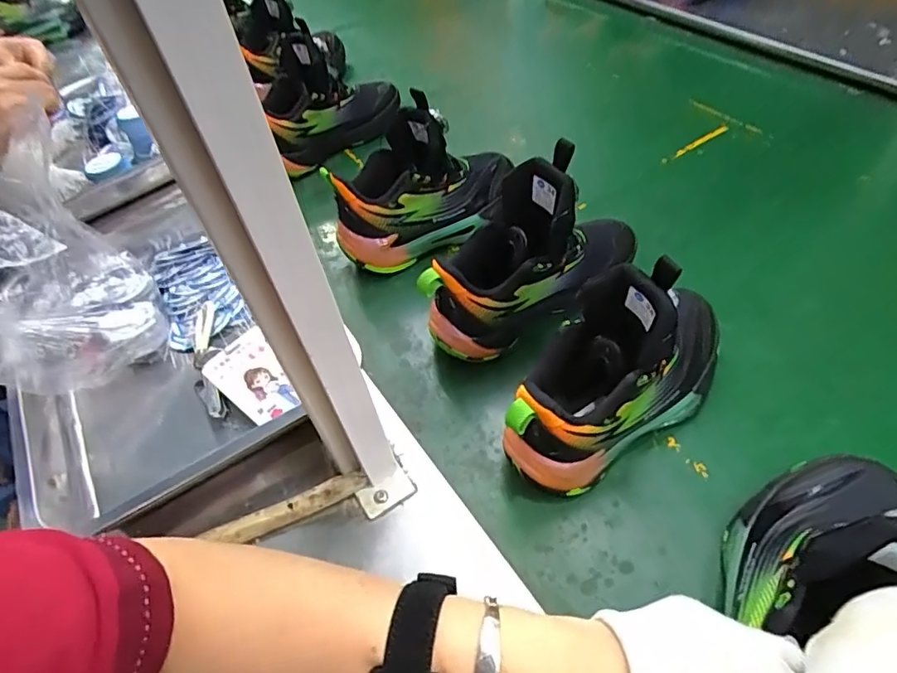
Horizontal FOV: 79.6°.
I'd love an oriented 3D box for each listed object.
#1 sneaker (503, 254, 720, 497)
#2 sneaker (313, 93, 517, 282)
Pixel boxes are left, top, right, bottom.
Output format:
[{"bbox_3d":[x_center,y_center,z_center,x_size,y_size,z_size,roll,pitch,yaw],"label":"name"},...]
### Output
[{"bbox_3d":[0.133,0.023,0.414,0.204,0.152,0.079,-28,53,-18],"label":"sneaker"},{"bbox_3d":[-0.031,-0.173,0.600,0.207,0.157,0.090,-24,52,-15],"label":"sneaker"}]

